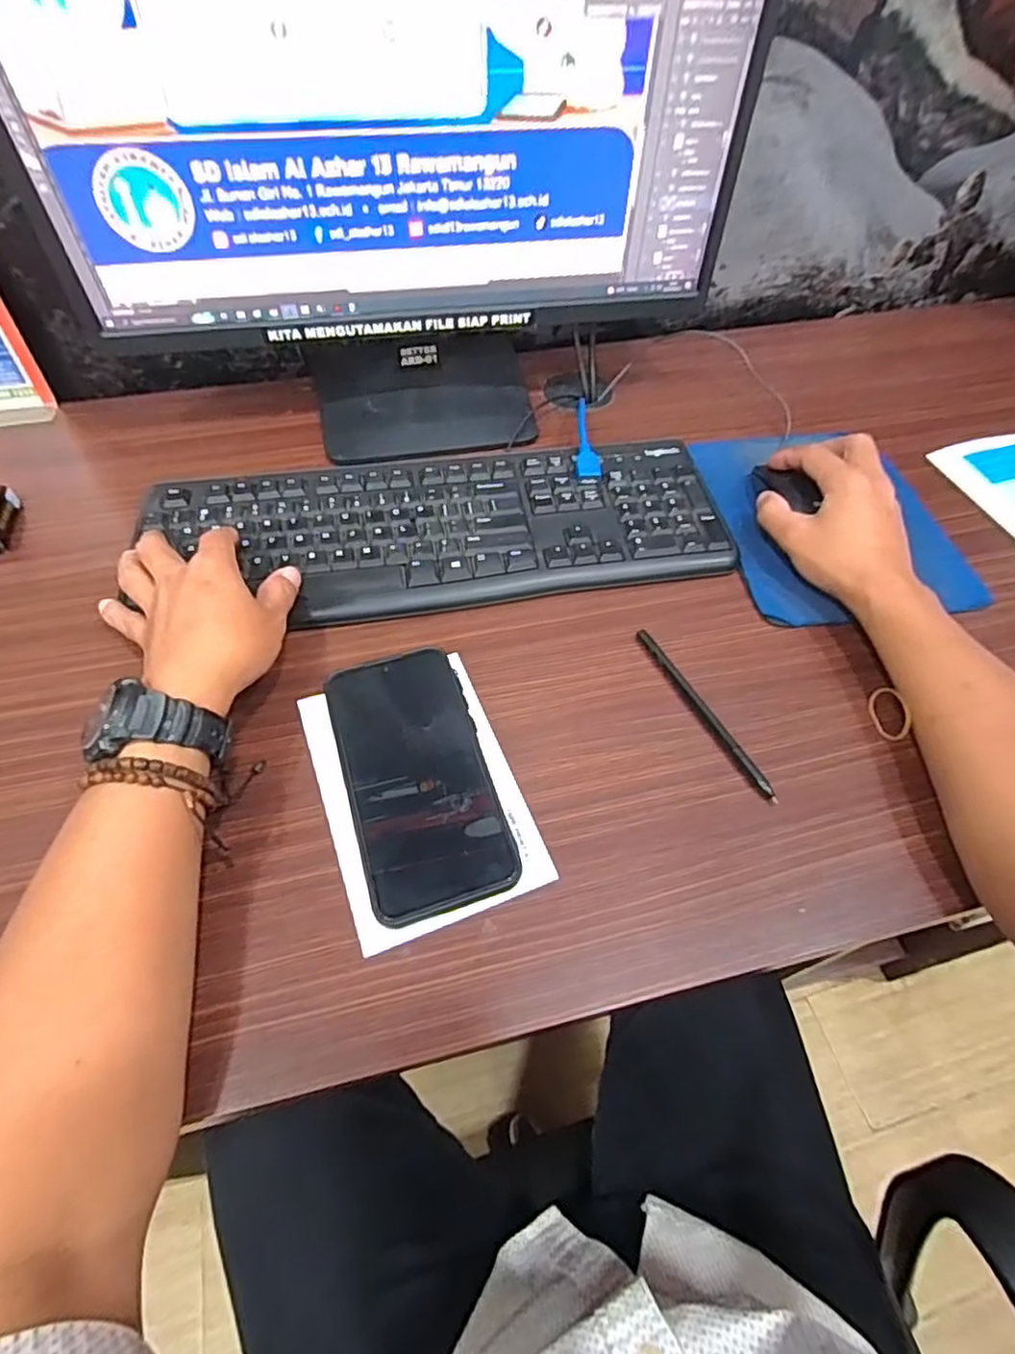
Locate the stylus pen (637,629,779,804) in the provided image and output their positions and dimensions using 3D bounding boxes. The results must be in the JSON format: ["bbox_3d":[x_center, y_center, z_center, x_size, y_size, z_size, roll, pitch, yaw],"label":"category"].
[{"bbox_3d":[0.123,0.020,0.399,0.006,0.007,0.138,-22,59,-16],"label":"stylus pen"}]

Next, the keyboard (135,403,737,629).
[{"bbox_3d":[-0.049,-0.118,0.480,0.418,0.034,0.162,-3,55,-4],"label":"keyboard"}]

